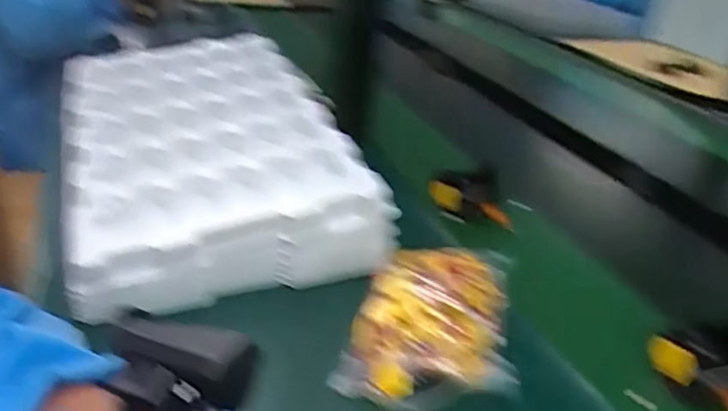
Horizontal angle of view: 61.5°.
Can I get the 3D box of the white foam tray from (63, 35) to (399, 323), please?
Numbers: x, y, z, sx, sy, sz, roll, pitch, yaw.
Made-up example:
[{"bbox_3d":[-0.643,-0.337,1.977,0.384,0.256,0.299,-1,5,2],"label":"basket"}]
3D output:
[{"bbox_3d":[-0.172,-0.068,0.645,0.257,0.060,0.457,-15,37,-16],"label":"white foam tray"}]

